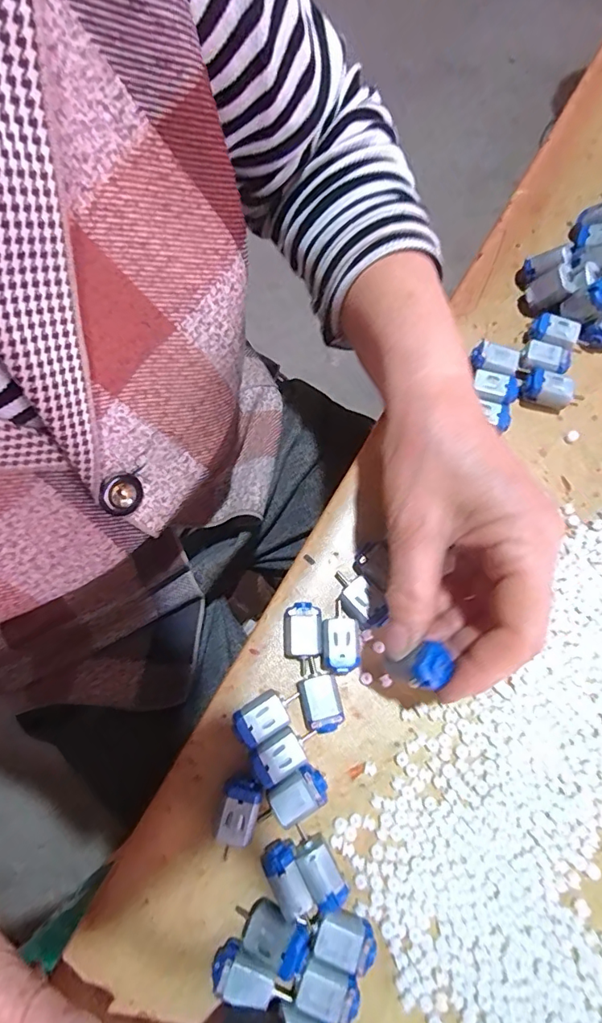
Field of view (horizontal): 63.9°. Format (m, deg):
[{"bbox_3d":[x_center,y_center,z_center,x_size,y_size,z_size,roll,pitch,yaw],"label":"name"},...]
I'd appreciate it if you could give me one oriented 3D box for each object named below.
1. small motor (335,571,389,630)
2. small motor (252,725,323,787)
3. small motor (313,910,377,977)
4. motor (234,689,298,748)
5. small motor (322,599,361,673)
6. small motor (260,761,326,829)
[{"bbox_3d":[0.031,0.047,0.264,0.018,0.014,0.033,-36,76,-8],"label":"small motor"},{"bbox_3d":[-0.006,0.119,0.243,0.037,0.017,0.019,-32,75,-7],"label":"small motor"},{"bbox_3d":[0.020,0.194,0.219,0.029,0.013,0.018,20,75,8],"label":"small motor"},{"bbox_3d":[-0.017,0.103,0.246,0.032,0.019,0.019,-33,75,-7],"label":"motor"},{"bbox_3d":[0.021,0.068,0.258,0.017,0.014,0.036,-5,74,0],"label":"small motor"},{"bbox_3d":[-0.003,0.139,0.237,0.033,0.017,0.019,-31,75,-7],"label":"small motor"}]

